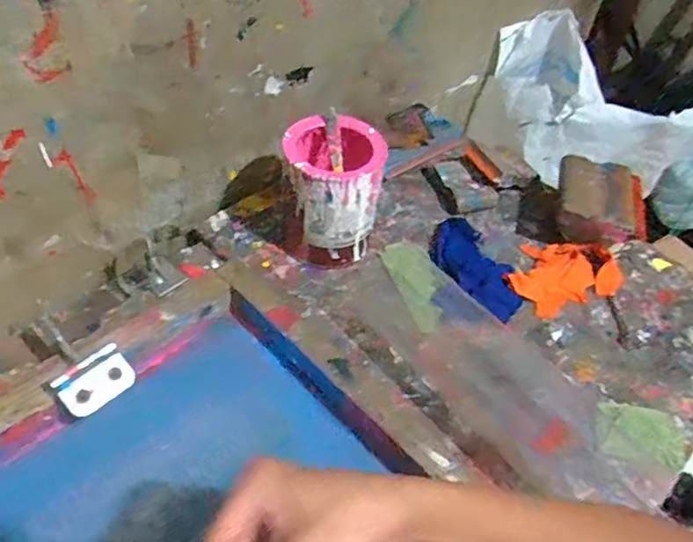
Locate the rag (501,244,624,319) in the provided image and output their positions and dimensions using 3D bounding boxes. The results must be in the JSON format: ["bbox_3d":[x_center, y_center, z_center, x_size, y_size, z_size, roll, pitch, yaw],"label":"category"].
[{"bbox_3d":[0.257,0.000,0.692,0.141,0.022,0.095,-17,53,-20],"label":"rag"}]

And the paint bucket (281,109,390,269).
[{"bbox_3d":[-0.017,-0.086,0.654,0.103,0.137,0.100,3,49,-4],"label":"paint bucket"}]

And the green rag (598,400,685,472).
[{"bbox_3d":[0.292,0.160,0.569,0.083,0.007,0.061,15,49,7],"label":"green rag"}]

